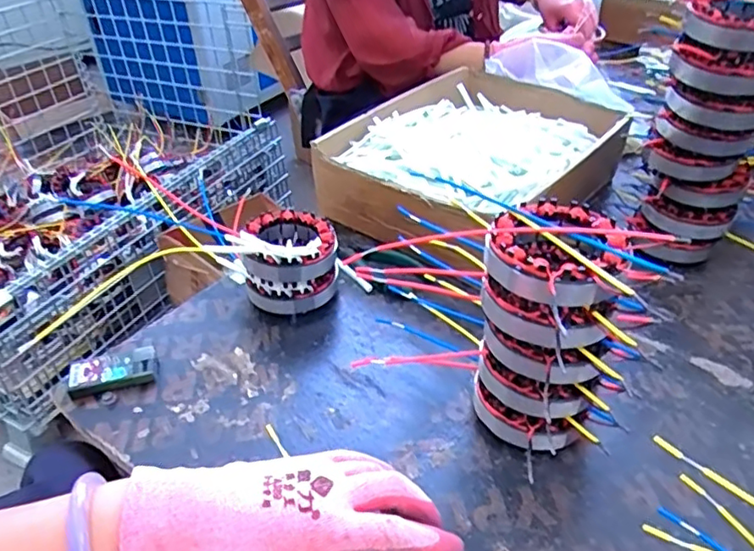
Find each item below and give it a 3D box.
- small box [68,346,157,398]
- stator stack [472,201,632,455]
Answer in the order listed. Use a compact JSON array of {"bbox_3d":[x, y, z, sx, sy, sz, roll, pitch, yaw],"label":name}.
[{"bbox_3d":[-0.221,0.080,0.496,0.068,0.016,0.035,-11,39,-12],"label":"small box"},{"bbox_3d":[0.114,0.037,0.410,0.088,0.185,0.087,10,39,14],"label":"stator stack"}]

